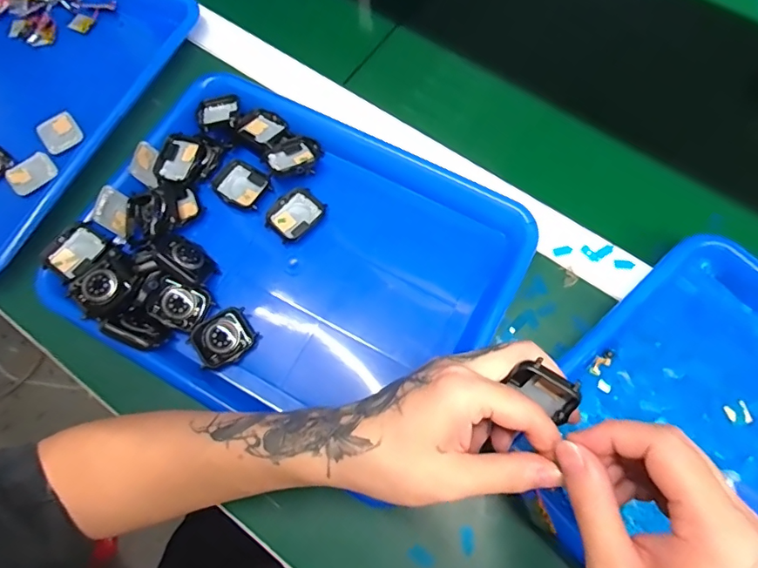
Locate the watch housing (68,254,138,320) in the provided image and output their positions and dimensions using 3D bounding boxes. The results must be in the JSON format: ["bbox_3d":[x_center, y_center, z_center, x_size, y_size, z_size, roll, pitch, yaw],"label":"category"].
[{"bbox_3d":[-0.212,0.004,0.373,0.038,0.018,0.042,38,77,14],"label":"watch housing"}]

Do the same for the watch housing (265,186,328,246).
[{"bbox_3d":[-0.072,-0.059,0.416,0.037,0.007,0.046,40,77,14],"label":"watch housing"}]

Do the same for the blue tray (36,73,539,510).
[{"bbox_3d":[-0.066,-0.023,0.388,0.327,0.042,0.257,25,74,11],"label":"blue tray"}]

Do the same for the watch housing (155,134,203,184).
[{"bbox_3d":[-0.176,-0.110,0.432,0.035,0.014,0.046,18,73,8],"label":"watch housing"}]

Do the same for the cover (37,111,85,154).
[{"bbox_3d":[-0.300,-0.143,0.457,0.034,0.007,0.035,-32,89,-23],"label":"cover"}]

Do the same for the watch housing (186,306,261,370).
[{"bbox_3d":[-0.120,0.042,0.374,0.046,0.015,0.037,-33,73,-9],"label":"watch housing"}]

